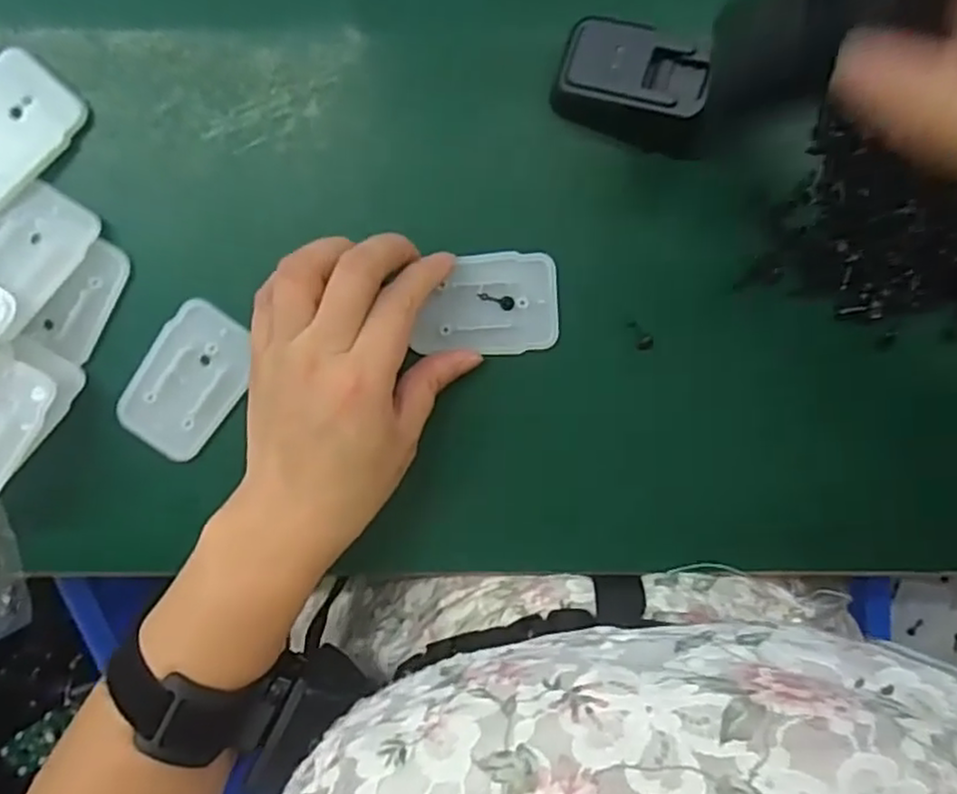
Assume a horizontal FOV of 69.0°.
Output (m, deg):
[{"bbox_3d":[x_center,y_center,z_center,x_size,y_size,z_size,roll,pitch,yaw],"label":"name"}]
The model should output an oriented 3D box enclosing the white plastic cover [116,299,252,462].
[{"bbox_3d":[-0.135,-0.007,0.324,0.044,0.006,0.070,33,94,-3],"label":"white plastic cover"}]

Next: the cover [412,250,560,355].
[{"bbox_3d":[0.004,-0.043,0.322,0.064,0.004,0.045,1,95,-1],"label":"cover"}]

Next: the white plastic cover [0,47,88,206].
[{"bbox_3d":[-0.207,-0.114,0.302,0.040,0.014,0.067,45,93,-4],"label":"white plastic cover"}]

